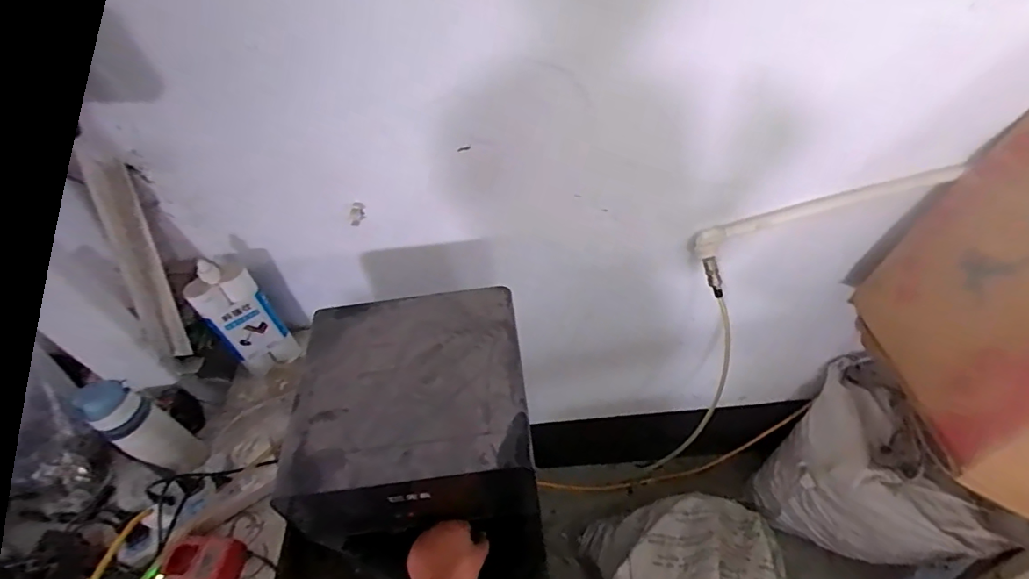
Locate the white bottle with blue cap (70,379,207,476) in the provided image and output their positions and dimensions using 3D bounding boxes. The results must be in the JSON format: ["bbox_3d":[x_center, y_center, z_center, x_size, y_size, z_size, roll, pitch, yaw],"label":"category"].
[{"bbox_3d":[-0.550,0.217,0.771,0.070,0.214,0.077,-3,47,3],"label":"white bottle with blue cap"}]

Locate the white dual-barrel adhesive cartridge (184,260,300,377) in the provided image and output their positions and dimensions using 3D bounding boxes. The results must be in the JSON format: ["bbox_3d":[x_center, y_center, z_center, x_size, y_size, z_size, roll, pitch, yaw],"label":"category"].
[{"bbox_3d":[-0.482,0.053,0.899,0.064,0.240,0.094,31,57,30],"label":"white dual-barrel adhesive cartridge"}]

